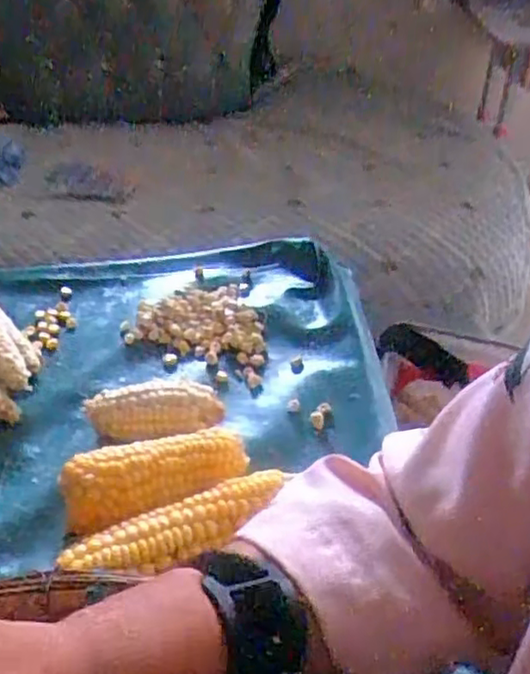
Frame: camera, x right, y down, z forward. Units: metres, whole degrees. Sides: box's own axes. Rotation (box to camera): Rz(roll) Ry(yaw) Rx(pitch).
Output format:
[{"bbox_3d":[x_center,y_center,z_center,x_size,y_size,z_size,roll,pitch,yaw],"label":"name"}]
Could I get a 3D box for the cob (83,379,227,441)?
[{"bbox_3d":[-0.082,0.058,0.492,0.098,0.041,0.033,-3,39,-3],"label":"cob"}]

